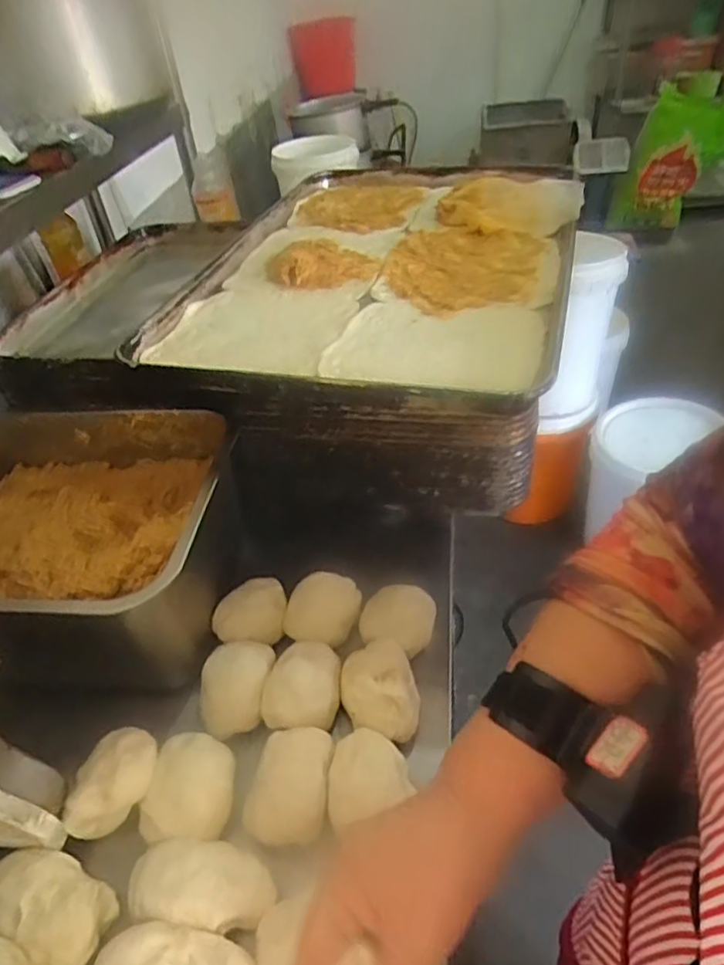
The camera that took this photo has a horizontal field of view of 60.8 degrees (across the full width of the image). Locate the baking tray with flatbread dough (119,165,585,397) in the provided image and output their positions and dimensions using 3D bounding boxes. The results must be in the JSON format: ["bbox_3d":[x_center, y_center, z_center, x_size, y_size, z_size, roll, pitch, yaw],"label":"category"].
[{"bbox_3d":[0.035,-0.267,0.736,0.408,0.047,0.585,7,43,17],"label":"baking tray with flatbread dough"}]

